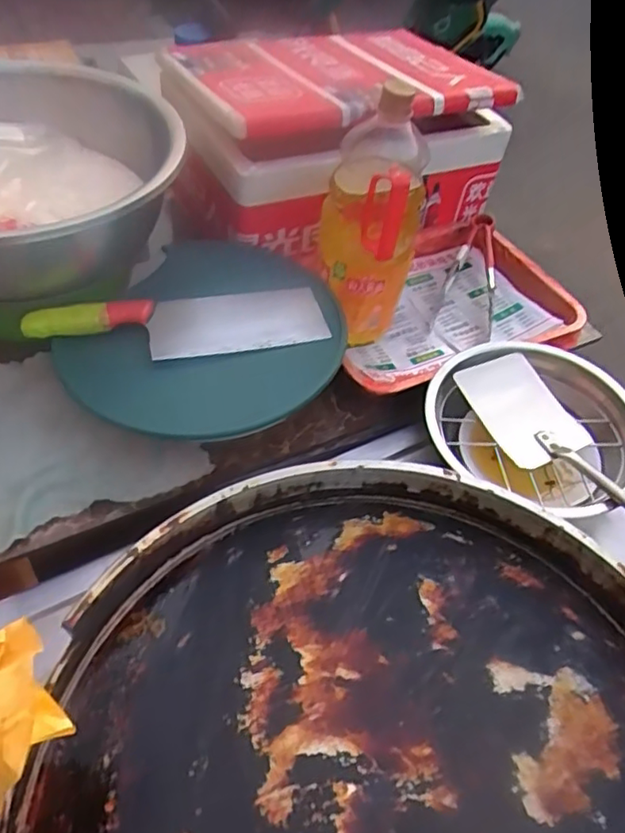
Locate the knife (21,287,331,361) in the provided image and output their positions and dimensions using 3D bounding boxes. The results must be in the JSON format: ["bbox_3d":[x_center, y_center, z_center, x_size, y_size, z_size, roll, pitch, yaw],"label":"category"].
[{"bbox_3d":[-0.137,-0.098,0.642,0.300,0.038,0.096,-9,53,-13],"label":"knife"}]

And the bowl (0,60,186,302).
[{"bbox_3d":[-0.336,-0.260,0.670,0.366,0.136,0.366,3,51,-4],"label":"bowl"}]

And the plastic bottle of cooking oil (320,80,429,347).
[{"bbox_3d":[0.063,-0.214,0.701,0.109,0.262,0.097,10,52,4],"label":"plastic bottle of cooking oil"}]

